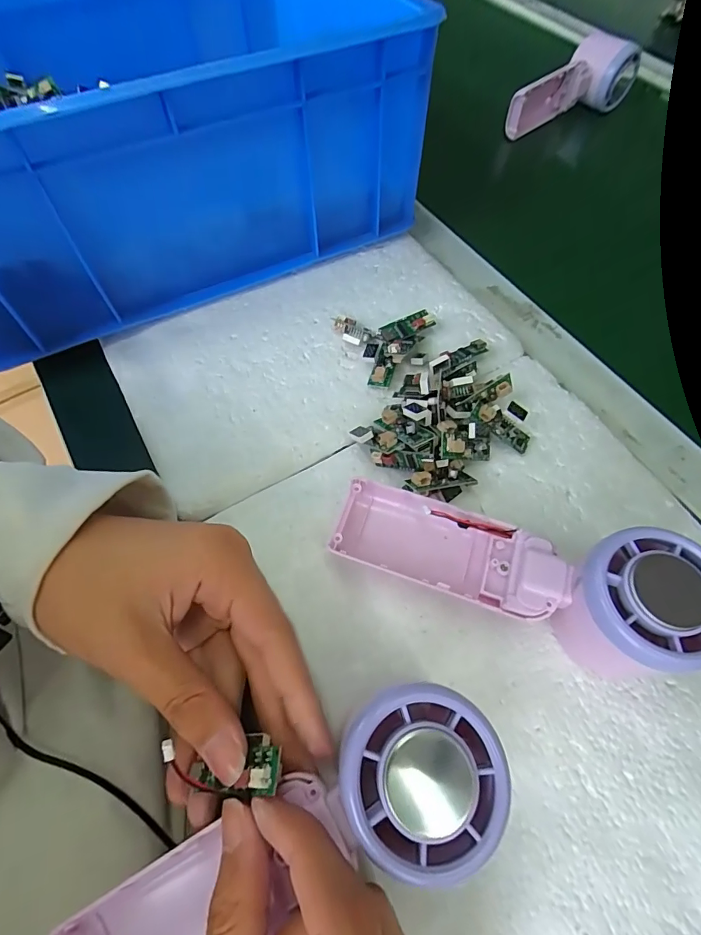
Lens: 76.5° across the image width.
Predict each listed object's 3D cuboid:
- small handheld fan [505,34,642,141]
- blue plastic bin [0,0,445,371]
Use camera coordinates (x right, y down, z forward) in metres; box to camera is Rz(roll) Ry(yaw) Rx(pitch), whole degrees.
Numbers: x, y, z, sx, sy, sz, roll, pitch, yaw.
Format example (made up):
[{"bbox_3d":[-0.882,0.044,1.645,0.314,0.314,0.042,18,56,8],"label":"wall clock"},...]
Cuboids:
[{"bbox_3d":[0.231,-0.392,0.459,0.163,0.060,0.046,-36,69,-20],"label":"small handheld fan"},{"bbox_3d":[-0.154,-0.252,0.317,0.317,0.132,0.263,-27,65,-14],"label":"blue plastic bin"}]

